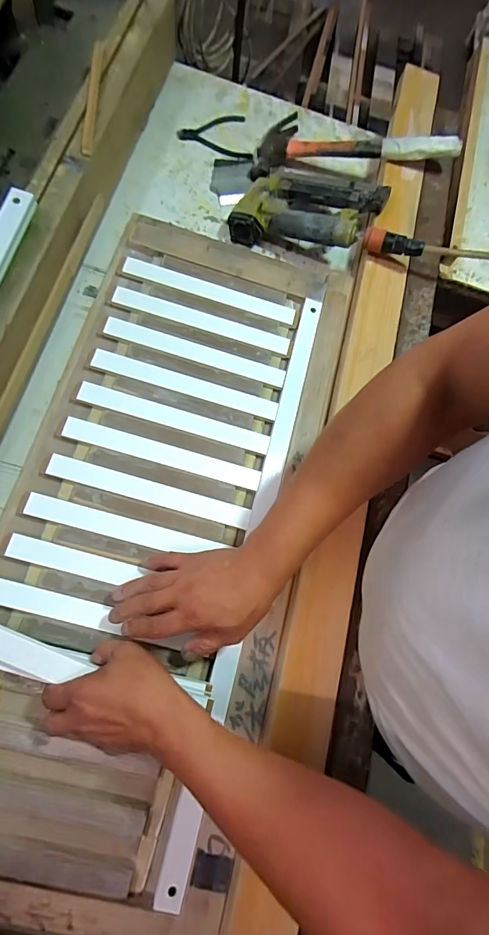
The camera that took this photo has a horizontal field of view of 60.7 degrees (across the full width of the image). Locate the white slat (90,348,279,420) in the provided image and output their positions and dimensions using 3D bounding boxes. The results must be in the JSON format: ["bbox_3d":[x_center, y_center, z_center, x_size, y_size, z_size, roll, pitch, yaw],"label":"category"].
[{"bbox_3d":[-0.070,-0.102,0.511,0.227,0.004,0.025,16,74,-5],"label":"white slat"}]

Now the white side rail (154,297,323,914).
[{"bbox_3d":[0.012,0.084,0.469,0.025,0.015,0.663,16,74,-4],"label":"white side rail"}]

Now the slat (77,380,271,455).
[{"bbox_3d":[-0.081,-0.060,0.500,0.229,0.004,0.027,16,77,-5],"label":"slat"}]

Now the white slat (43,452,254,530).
[{"bbox_3d":[-0.105,0.025,0.468,0.228,0.015,0.026,14,72,2],"label":"white slat"}]

